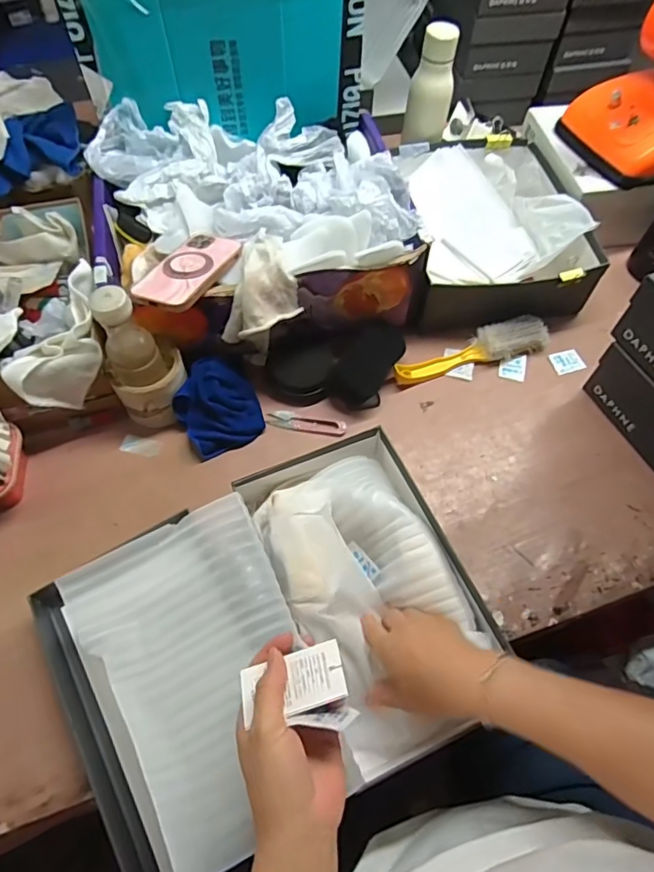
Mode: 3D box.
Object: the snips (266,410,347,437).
[{"bbox_3d":[-0.028,-0.015,0.683,0.103,0.010,0.028,14,61,6],"label":"snips"}]

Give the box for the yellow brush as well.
[{"bbox_3d":[0.198,-0.122,0.727,0.224,0.034,0.057,-14,62,-9],"label":"yellow brush"}]

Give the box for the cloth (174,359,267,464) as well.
[{"bbox_3d":[-0.138,-0.042,0.660,0.103,0.055,0.110,-28,65,-16],"label":"cloth"}]

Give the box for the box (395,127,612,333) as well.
[{"bbox_3d":[0.242,-0.320,0.801,0.260,0.097,0.320,-2,61,-3],"label":"box"}]

